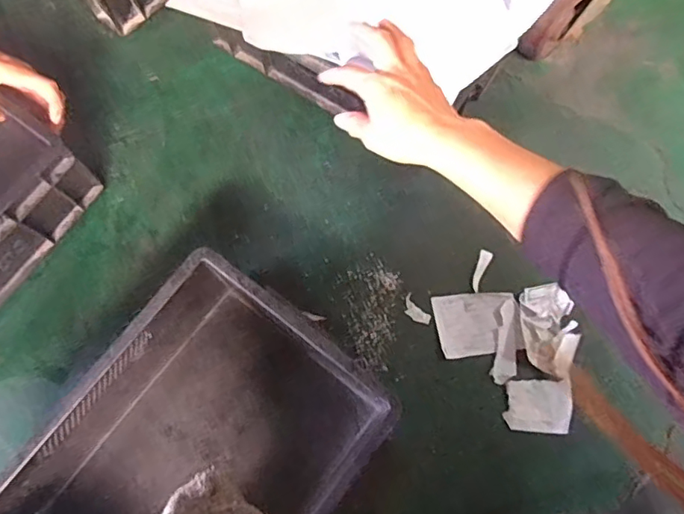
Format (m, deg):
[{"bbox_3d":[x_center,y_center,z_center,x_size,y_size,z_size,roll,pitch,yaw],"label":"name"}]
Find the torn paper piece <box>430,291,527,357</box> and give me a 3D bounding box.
[{"bbox_3d":[0.151,0.073,0.602,0.090,0.009,0.069,-6,73,0],"label":"torn paper piece"}]

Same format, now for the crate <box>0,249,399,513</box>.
[{"bbox_3d":[-0.141,0.197,0.517,0.243,0.122,0.330,38,78,12],"label":"crate"}]

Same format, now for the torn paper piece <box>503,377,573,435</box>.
[{"bbox_3d":[0.207,0.158,0.572,0.066,0.004,0.052,-4,78,12],"label":"torn paper piece"}]

